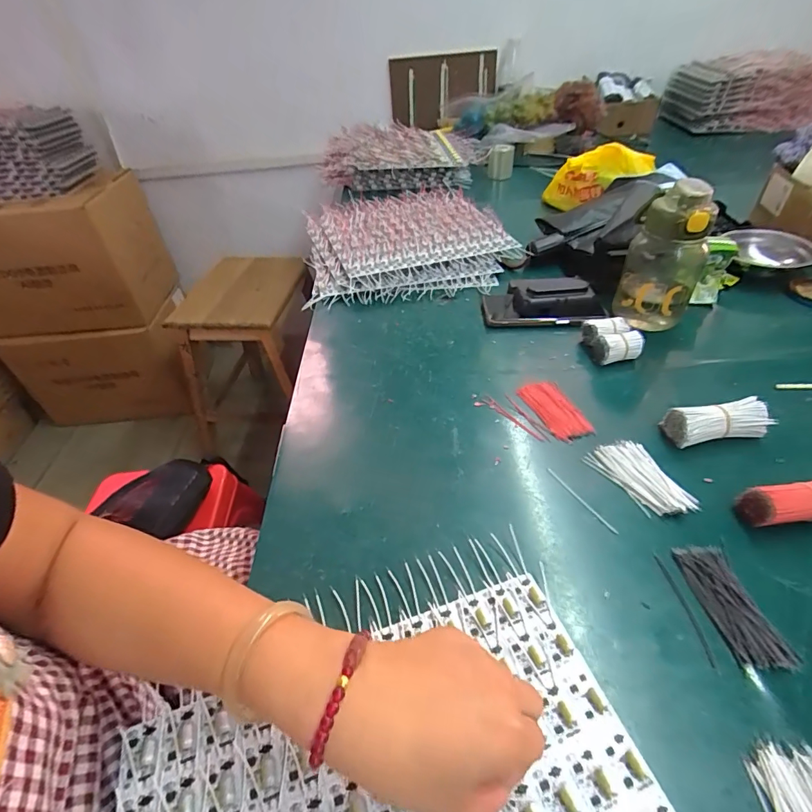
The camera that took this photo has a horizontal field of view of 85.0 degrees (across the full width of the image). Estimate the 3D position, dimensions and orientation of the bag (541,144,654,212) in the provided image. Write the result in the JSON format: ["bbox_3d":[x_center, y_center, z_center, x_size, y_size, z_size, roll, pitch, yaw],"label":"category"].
[{"bbox_3d":[0.337,-0.420,0.814,0.197,0.083,0.059,-4,33,46],"label":"bag"}]

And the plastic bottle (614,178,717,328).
[{"bbox_3d":[0.317,-0.179,0.543,0.085,0.171,0.073,21,49,24],"label":"plastic bottle"}]

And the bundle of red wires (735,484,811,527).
[{"bbox_3d":[0.330,0.081,0.368,0.089,0.037,0.029,-5,43,-1],"label":"bundle of red wires"}]

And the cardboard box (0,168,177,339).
[{"bbox_3d":[-1.002,-0.439,1.287,0.486,0.342,0.300,-9,44,-2],"label":"cardboard box"}]

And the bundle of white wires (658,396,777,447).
[{"bbox_3d":[0.305,0.018,0.435,0.088,0.035,0.031,-4,43,-1],"label":"bundle of white wires"}]

